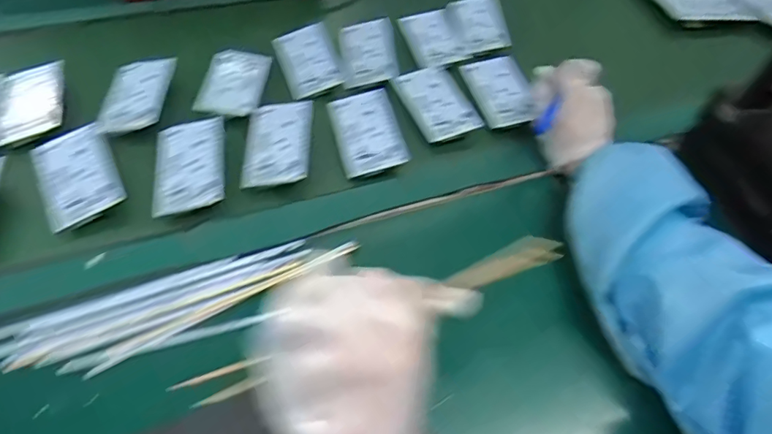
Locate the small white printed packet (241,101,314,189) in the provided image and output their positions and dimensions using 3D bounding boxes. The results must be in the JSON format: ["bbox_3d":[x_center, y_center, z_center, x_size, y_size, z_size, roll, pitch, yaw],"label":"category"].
[{"bbox_3d":[-0.111,-0.076,0.508,0.068,0.004,0.109,-6,54,7],"label":"small white printed packet"}]

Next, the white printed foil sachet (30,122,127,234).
[{"bbox_3d":[-0.292,-0.042,0.471,0.066,0.017,0.118,-24,56,-22],"label":"white printed foil sachet"}]

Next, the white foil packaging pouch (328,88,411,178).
[{"bbox_3d":[-0.020,-0.090,0.520,0.067,0.009,0.103,-17,64,1],"label":"white foil packaging pouch"}]

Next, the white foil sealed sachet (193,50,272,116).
[{"bbox_3d":[-0.173,-0.154,0.565,0.067,0.009,0.113,4,50,-1],"label":"white foil sealed sachet"}]

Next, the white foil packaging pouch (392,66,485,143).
[{"bbox_3d":[0.058,-0.129,0.555,0.069,0.011,0.107,-22,60,-7],"label":"white foil packaging pouch"}]

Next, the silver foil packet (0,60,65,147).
[{"bbox_3d":[-0.380,-0.126,0.532,0.061,0.013,0.123,-13,52,-14],"label":"silver foil packet"}]

